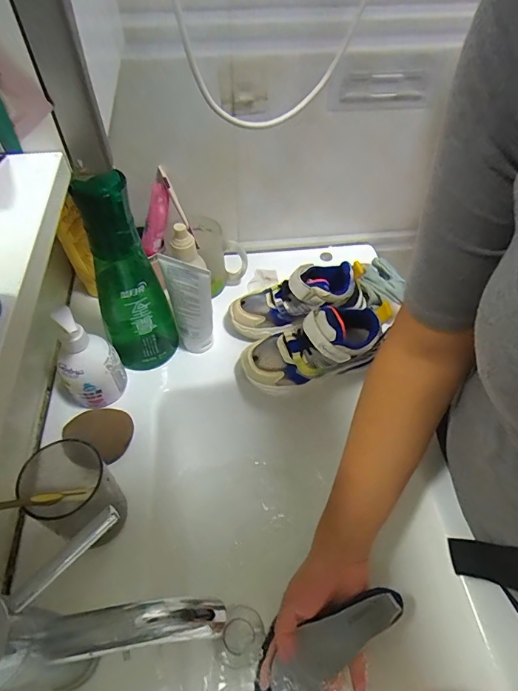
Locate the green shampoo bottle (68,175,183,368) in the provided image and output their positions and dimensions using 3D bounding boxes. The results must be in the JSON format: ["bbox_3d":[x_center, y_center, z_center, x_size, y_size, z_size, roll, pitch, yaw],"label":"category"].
[{"bbox_3d":[-0.148,-0.067,0.477,0.081,0.248,0.056,-18,54,-14],"label":"green shampoo bottle"}]

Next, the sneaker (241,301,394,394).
[{"bbox_3d":[0.070,-0.004,0.526,0.185,0.100,0.083,-25,54,4],"label":"sneaker"}]

